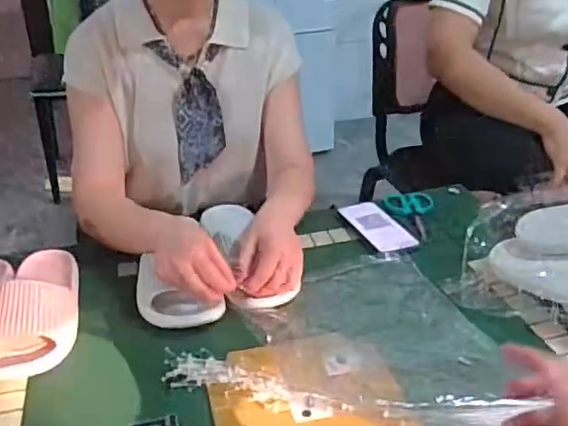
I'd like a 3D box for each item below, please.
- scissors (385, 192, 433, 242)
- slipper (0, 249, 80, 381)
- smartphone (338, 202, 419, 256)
[{"bbox_3d":[0.228,0.003,1.044,0.079,0.013,0.165,-2,29,-3],"label":"scissors"},{"bbox_3d":[-0.335,0.109,0.816,0.106,0.065,0.255,-4,29,-7],"label":"slipper"},{"bbox_3d":[0.152,0.021,0.993,0.069,0.015,0.153,-11,30,-18],"label":"smartphone"}]

